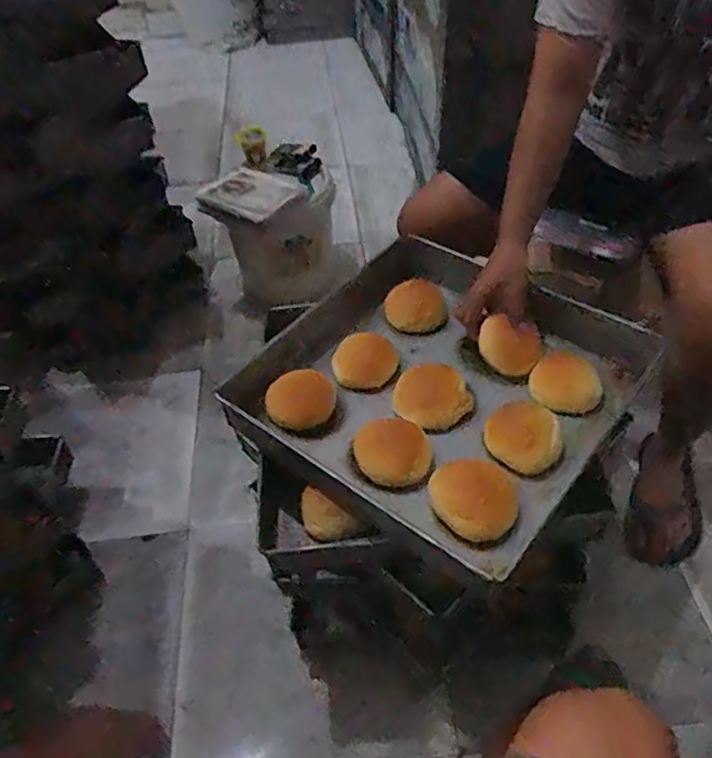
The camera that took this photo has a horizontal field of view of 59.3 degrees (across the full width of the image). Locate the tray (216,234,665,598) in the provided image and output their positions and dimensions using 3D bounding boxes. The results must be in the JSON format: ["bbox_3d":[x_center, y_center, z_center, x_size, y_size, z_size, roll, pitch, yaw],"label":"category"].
[{"bbox_3d":[0.099,0.017,0.819,0.376,0.097,0.358,28,55,27],"label":"tray"}]

